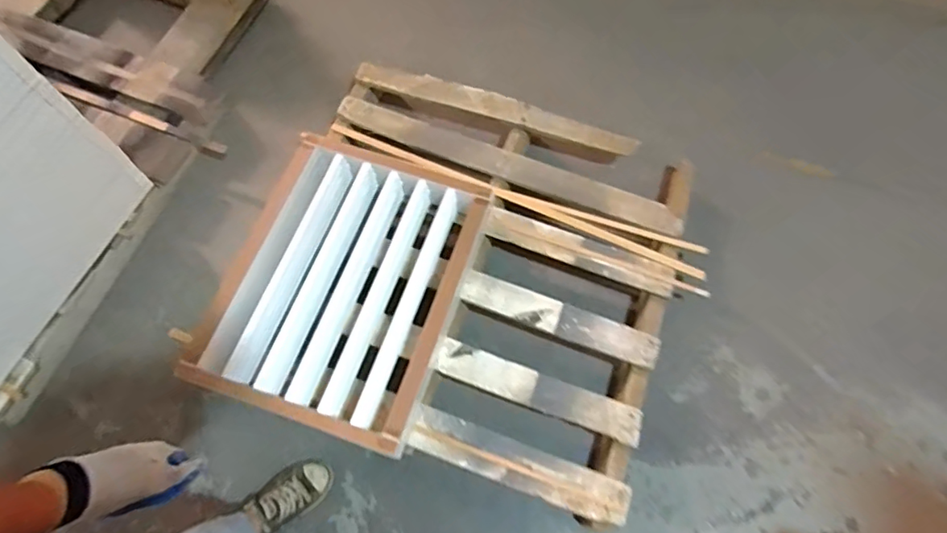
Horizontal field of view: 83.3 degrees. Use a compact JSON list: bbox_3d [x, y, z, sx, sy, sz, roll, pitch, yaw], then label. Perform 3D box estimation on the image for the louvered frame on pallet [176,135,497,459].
[{"bbox_3d":[-0.273,0.040,1.165,0.473,0.100,0.593,18,69,6],"label":"louvered frame on pallet"}]

